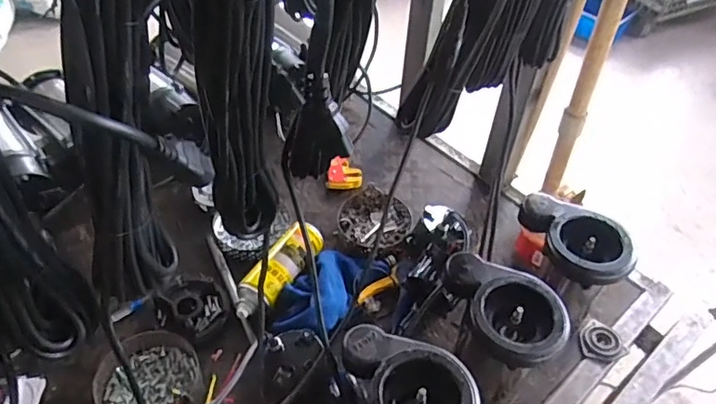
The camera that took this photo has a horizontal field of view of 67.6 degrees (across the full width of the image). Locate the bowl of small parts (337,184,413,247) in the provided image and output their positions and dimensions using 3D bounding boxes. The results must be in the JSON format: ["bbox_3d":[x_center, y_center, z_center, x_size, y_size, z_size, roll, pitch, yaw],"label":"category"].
[{"bbox_3d":[0.029,0.024,0.983,0.129,0.039,0.126,2,49,-3],"label":"bowl of small parts"}]

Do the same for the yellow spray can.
[{"bbox_3d":[-0.125,0.110,0.863,0.068,0.052,0.192,29,53,19],"label":"yellow spray can"}]

